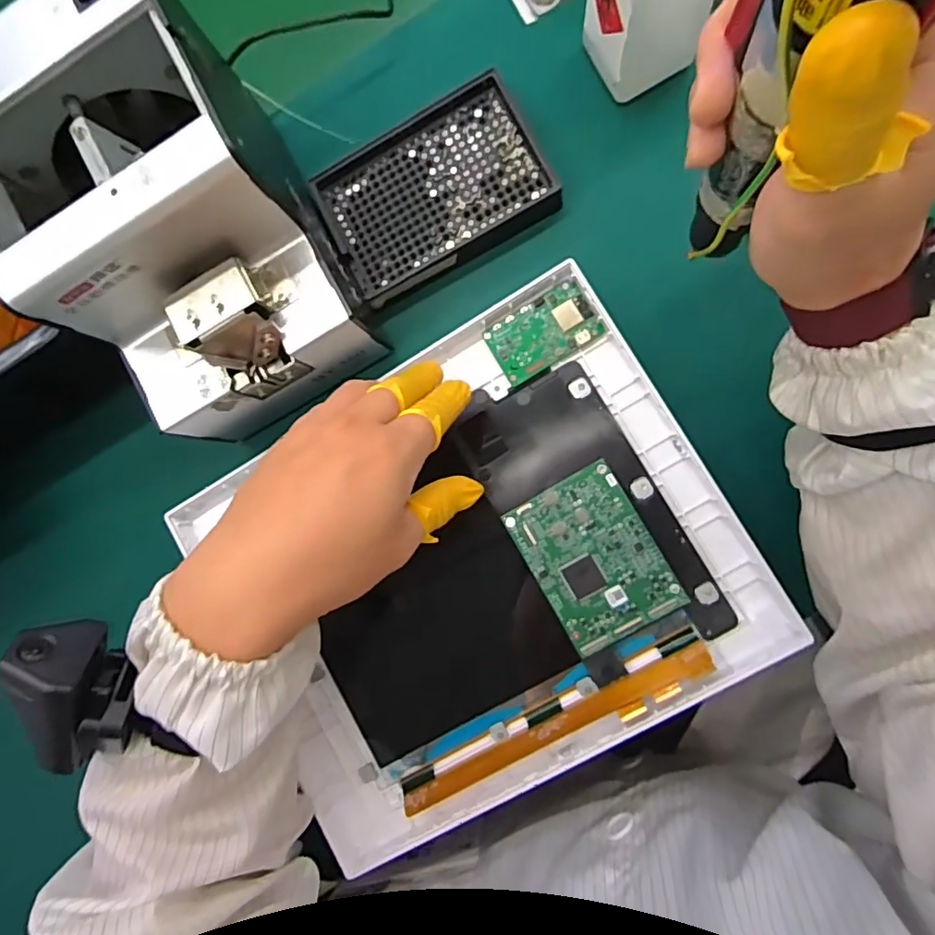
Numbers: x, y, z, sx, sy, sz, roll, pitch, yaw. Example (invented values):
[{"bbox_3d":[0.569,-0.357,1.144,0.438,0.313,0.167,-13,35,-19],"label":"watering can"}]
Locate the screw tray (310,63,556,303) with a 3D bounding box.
[{"bbox_3d":[-0.022,-0.177,0.357,0.139,0.020,0.100,-26,82,6],"label":"screw tray"}]

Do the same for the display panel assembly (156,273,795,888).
[{"bbox_3d":[0.000,0.065,0.343,0.307,0.028,0.253,-31,82,6],"label":"display panel assembly"}]

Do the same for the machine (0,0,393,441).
[{"bbox_3d":[-0.154,-0.124,0.299,0.126,0.132,0.170,-29,82,6],"label":"machine"}]

